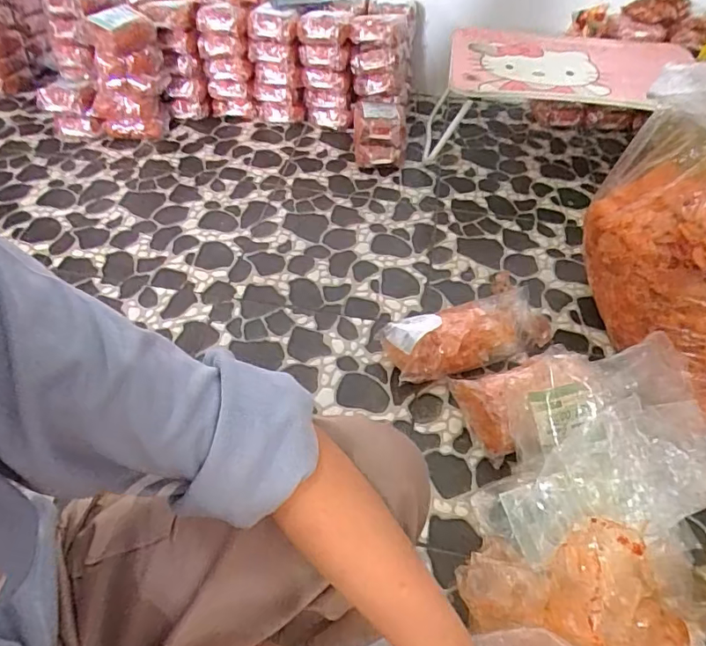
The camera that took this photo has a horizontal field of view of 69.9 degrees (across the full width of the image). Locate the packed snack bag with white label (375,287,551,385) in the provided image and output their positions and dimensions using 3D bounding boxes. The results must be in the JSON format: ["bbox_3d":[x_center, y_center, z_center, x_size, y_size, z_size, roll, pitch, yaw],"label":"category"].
[{"bbox_3d":[0.226,0.024,0.906,0.327,0.091,0.136,-11,49,-12],"label":"packed snack bag with white label"}]

